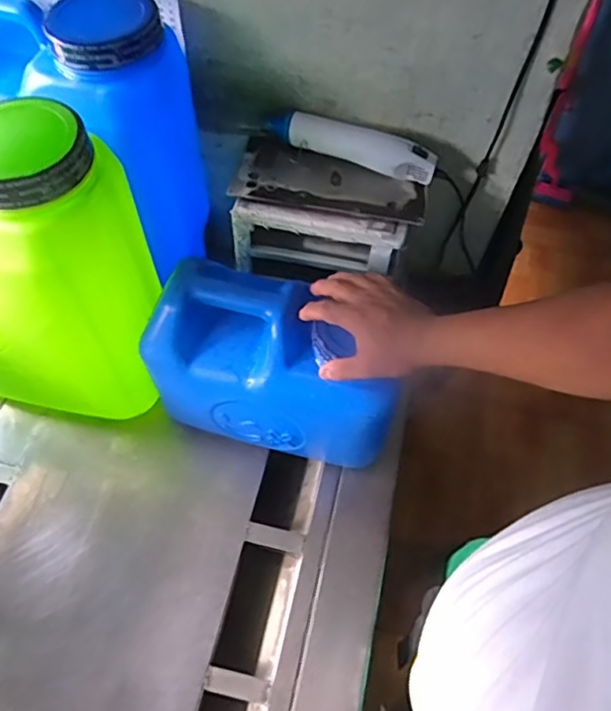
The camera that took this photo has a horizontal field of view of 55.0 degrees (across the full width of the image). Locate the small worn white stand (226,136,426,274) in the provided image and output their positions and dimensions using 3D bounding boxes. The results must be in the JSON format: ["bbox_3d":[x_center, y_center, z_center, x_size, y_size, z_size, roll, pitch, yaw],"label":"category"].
[{"bbox_3d":[0.028,-0.184,0.763,0.240,0.087,0.121,9,61,5],"label":"small worn white stand"}]

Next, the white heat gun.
[{"bbox_3d":[0.061,-0.269,0.738,0.218,0.050,0.038,18,62,9],"label":"white heat gun"}]

